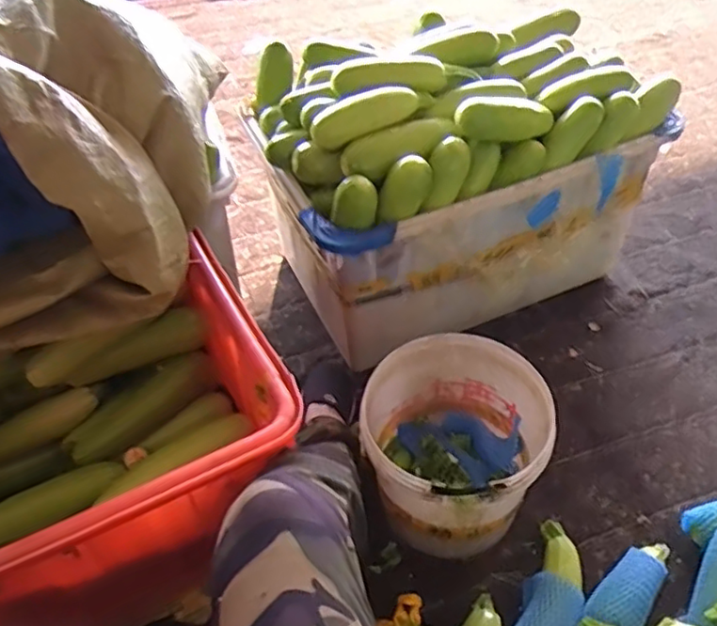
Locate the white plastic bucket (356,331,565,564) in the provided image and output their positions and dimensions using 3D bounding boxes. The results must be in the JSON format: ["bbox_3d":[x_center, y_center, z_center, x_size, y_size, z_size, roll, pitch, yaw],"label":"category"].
[{"bbox_3d":[0.140,0.202,0.946,0.242,0.220,0.240,-1,46,1],"label":"white plastic bucket"}]

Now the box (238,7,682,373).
[{"bbox_3d":[0.181,-0.246,1.192,0.659,0.441,0.436,-16,48,-13],"label":"box"}]

